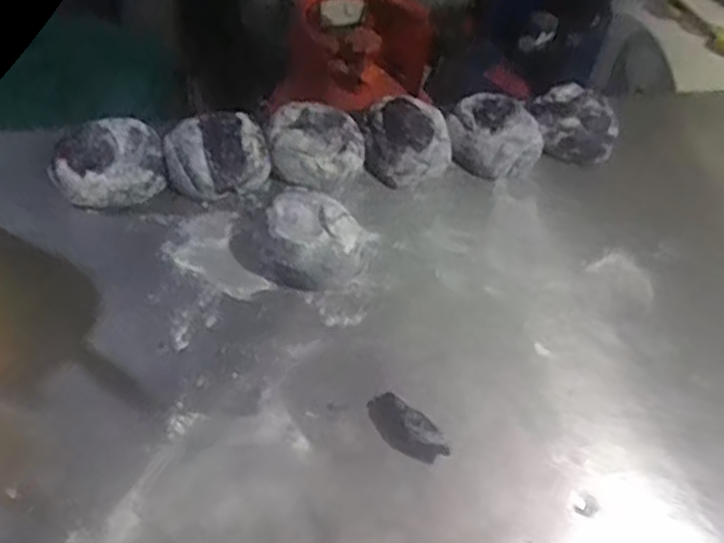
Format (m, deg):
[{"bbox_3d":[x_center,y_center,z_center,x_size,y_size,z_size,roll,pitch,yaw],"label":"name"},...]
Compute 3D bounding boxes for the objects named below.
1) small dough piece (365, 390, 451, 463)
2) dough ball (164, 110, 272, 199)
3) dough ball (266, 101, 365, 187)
[{"bbox_3d":[0.040,0.141,0.679,0.033,0.025,0.082,-32,61,-28],"label":"small dough piece"},{"bbox_3d":[-0.170,-0.138,0.881,0.120,0.049,0.106,-15,54,-19],"label":"dough ball"},{"bbox_3d":[-0.055,-0.154,0.901,0.117,0.045,0.110,4,50,-4],"label":"dough ball"}]

